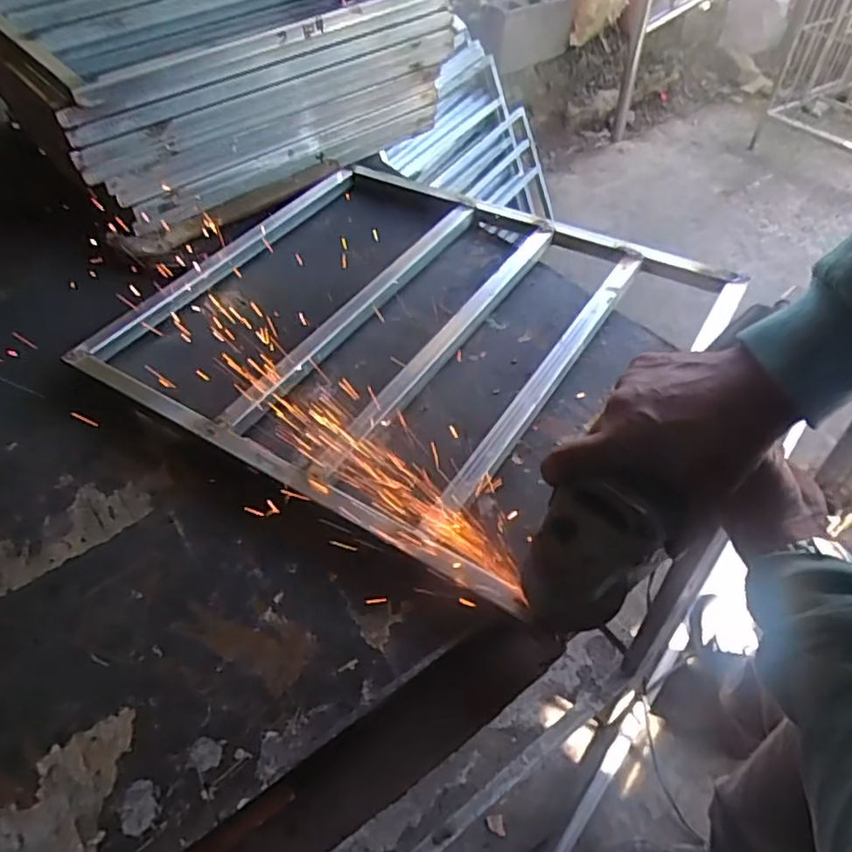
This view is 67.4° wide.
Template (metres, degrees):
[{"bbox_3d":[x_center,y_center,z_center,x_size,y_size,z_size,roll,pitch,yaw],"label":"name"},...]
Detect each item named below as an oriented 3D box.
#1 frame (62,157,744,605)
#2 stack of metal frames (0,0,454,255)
[{"bbox_3d":[-0.015,-0.120,0.684,0.544,0.027,0.489,26,56,23],"label":"frame"},{"bbox_3d":[-0.318,-0.535,0.936,0.508,0.188,0.500,-33,56,-22],"label":"stack of metal frames"}]

